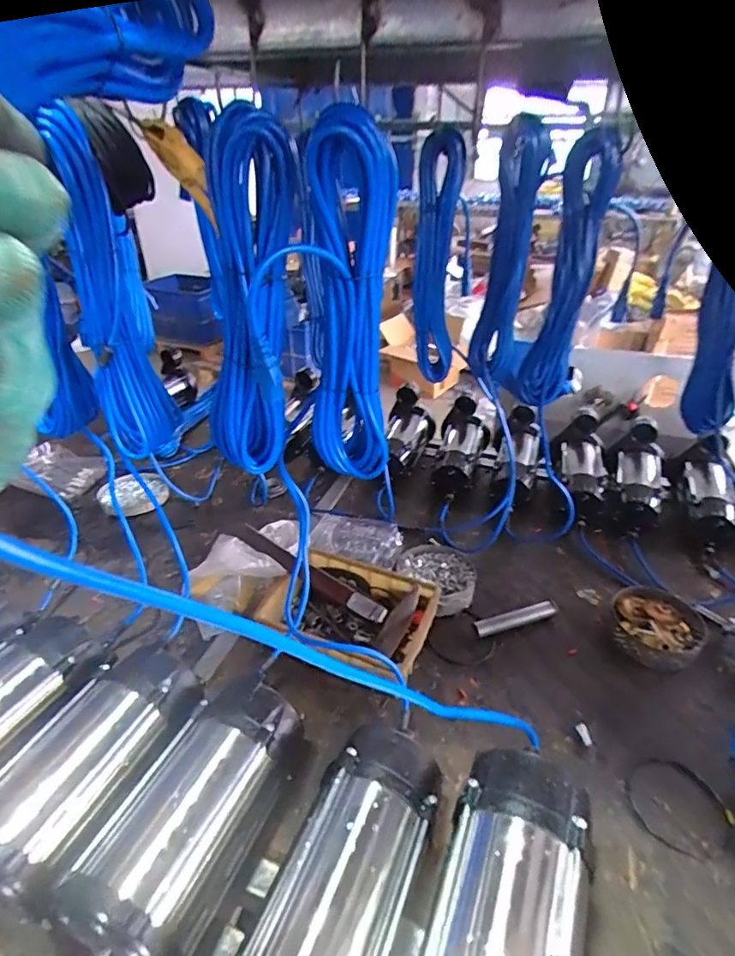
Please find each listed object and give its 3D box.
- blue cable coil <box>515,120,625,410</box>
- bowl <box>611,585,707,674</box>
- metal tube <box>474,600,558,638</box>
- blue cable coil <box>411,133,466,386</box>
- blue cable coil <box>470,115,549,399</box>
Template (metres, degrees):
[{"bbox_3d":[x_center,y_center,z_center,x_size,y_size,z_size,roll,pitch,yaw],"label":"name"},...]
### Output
[{"bbox_3d":[0.282,-0.280,0.734,0.064,0.345,0.054,15,36,22],"label":"blue cable coil"},{"bbox_3d":[0.461,0.234,0.814,0.131,0.045,0.125,0,33,0],"label":"bowl"},{"bbox_3d":[0.247,0.231,0.842,0.147,0.026,0.026,-10,34,-15],"label":"metal tube"},{"bbox_3d":[0.103,-0.313,0.774,0.066,0.333,0.073,4,33,6],"label":"blue cable coil"},{"bbox_3d":[0.203,-0.301,0.760,0.063,0.363,0.035,3,33,4],"label":"blue cable coil"}]

